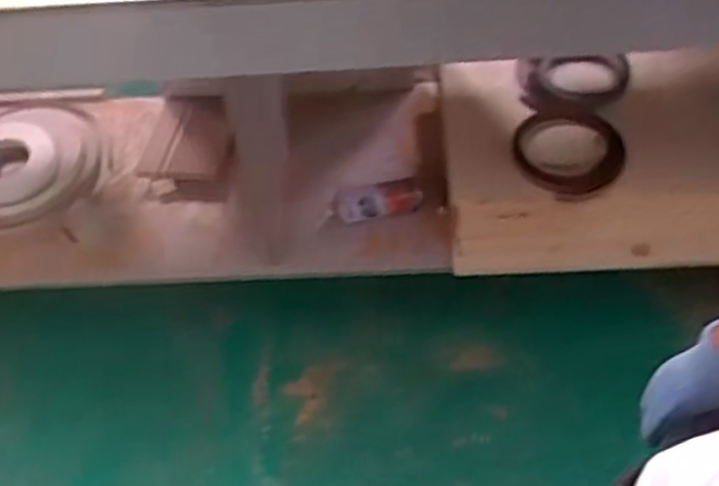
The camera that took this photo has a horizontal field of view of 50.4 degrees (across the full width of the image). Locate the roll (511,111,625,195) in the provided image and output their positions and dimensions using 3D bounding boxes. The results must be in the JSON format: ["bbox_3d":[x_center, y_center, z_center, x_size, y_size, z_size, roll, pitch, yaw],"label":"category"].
[{"bbox_3d":[0.401,-0.177,1.442,0.210,0.053,0.185,-3,64,-5],"label":"roll"}]

